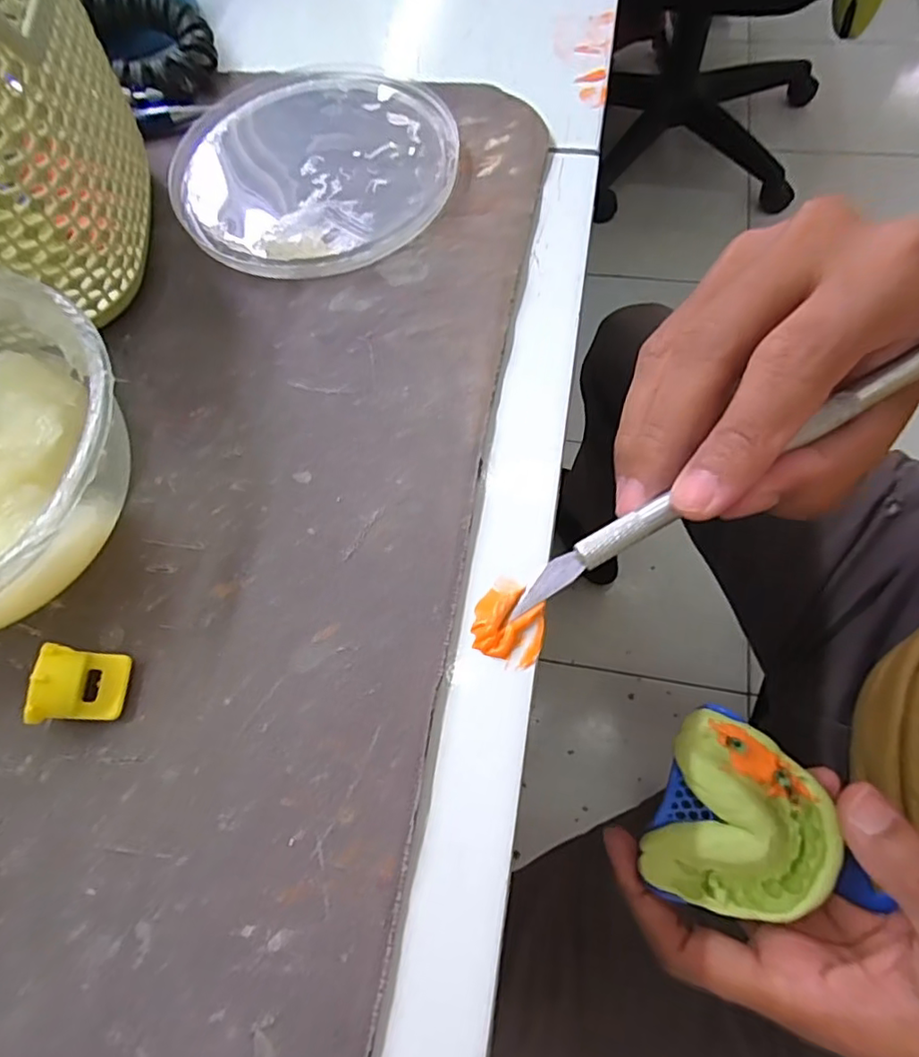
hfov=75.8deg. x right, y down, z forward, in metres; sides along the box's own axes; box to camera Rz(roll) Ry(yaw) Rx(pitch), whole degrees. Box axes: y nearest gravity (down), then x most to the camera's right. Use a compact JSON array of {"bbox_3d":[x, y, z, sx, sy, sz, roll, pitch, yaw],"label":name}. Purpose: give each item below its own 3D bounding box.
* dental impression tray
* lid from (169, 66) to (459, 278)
[{"bbox_3d":[0.111,0.110,0.218,0.070,0.023,0.065,22,70,11],"label":"dental impression tray"},{"bbox_3d":[-0.053,-0.134,0.218,0.100,0.006,0.101,-1,68,2],"label":"lid"}]

